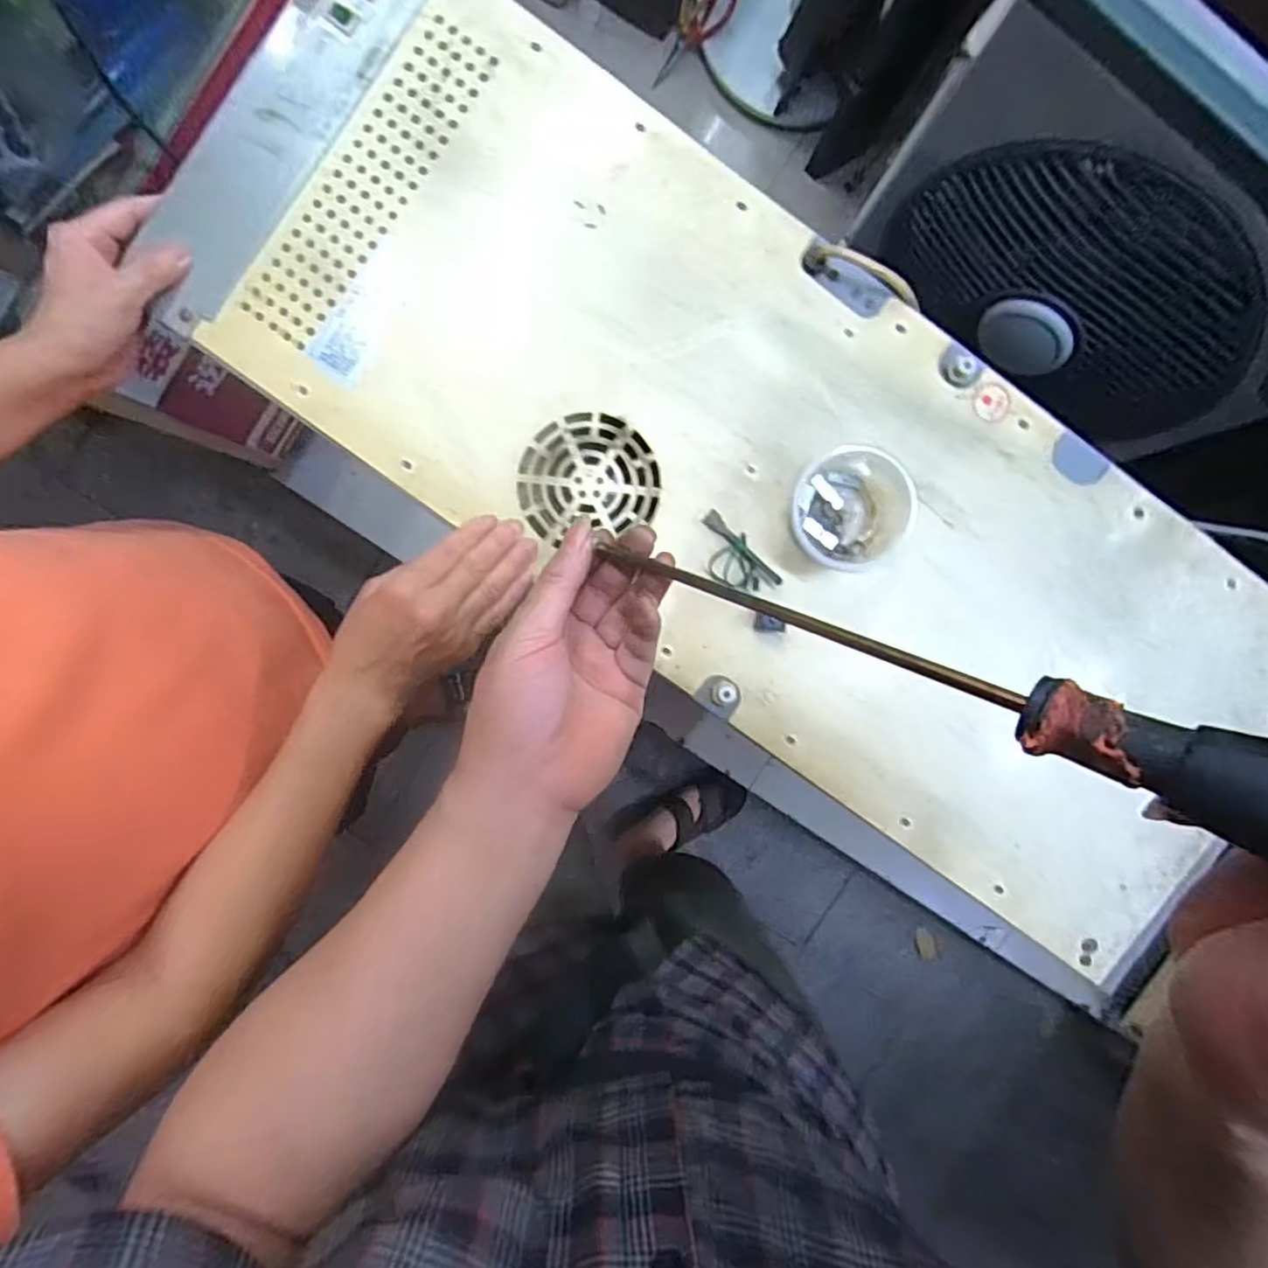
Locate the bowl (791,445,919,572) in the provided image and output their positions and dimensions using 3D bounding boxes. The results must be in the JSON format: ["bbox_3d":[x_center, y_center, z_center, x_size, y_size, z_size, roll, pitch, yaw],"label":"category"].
[{"bbox_3d":[0.142,-0.080,0.427,0.076,0.043,0.083,0,93,-2],"label":"bowl"}]

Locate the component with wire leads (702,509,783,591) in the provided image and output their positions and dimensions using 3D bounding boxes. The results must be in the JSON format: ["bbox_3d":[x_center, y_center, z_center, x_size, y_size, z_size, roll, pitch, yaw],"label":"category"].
[{"bbox_3d":[0.067,-0.053,0.441,0.035,0.014,0.066,-37,94,0],"label":"component with wire leads"}]

